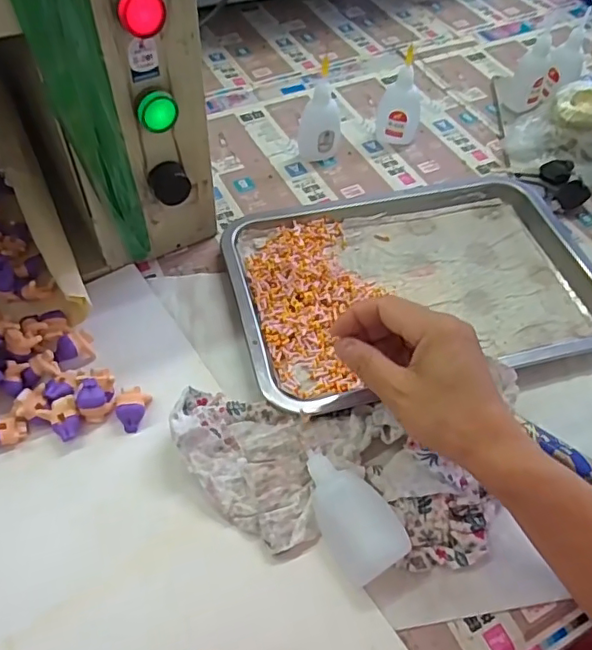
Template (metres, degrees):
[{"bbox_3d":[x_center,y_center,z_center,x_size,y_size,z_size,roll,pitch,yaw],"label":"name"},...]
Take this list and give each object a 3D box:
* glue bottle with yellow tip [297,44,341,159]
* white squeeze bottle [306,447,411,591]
[{"bbox_3d":[0.027,-0.215,0.566,0.037,0.099,0.027,25,55,14],"label":"glue bottle with yellow tip"},{"bbox_3d":[0.034,0.118,0.360,0.042,0.020,0.084,-23,58,-21],"label":"white squeeze bottle"}]

